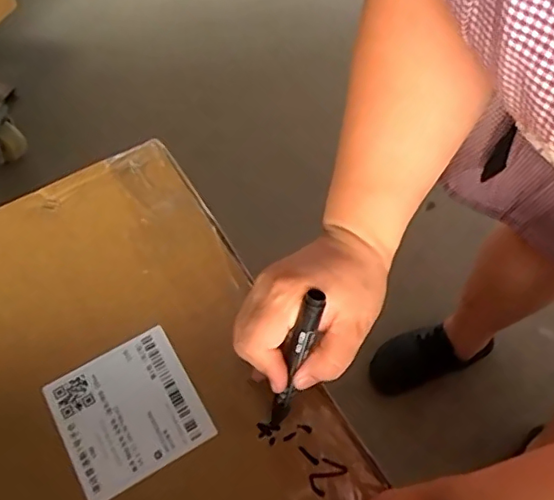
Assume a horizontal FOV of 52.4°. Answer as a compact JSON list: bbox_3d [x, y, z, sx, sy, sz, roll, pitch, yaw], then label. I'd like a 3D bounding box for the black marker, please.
[{"bbox_3d":[0.011,0.080,0.380,0.011,0.121,0.016,23,37,13],"label":"black marker"}]

